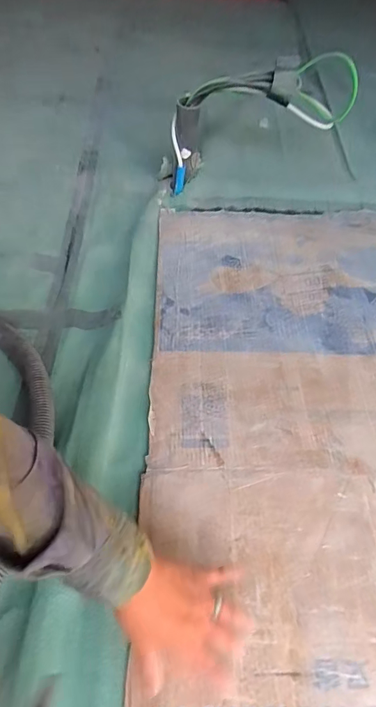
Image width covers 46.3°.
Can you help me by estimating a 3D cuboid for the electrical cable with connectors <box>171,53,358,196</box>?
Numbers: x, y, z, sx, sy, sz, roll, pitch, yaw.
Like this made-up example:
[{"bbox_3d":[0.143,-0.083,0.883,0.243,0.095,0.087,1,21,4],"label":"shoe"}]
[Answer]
[{"bbox_3d":[0.135,-0.456,0.928,0.342,0.281,0.068,5,55,-1],"label":"electrical cable with connectors"}]

